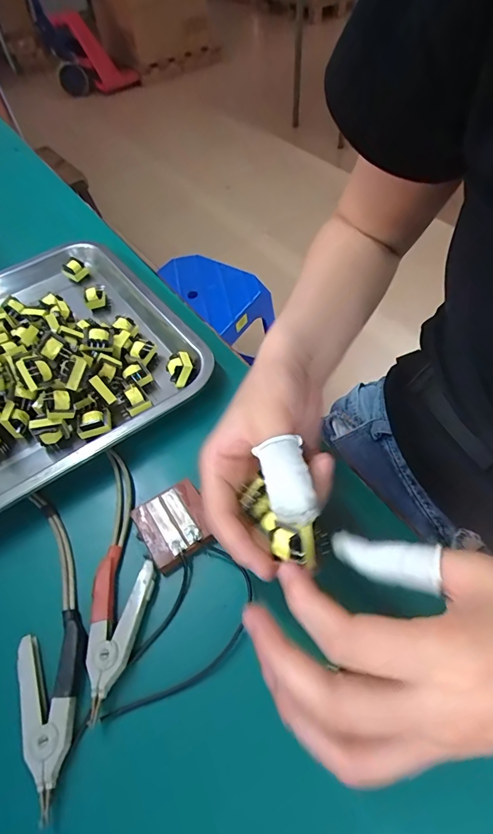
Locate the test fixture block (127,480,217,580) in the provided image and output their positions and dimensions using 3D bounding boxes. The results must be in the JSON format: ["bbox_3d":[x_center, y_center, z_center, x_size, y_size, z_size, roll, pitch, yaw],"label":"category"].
[{"bbox_3d":[-0.050,0.075,0.284,0.047,0.010,0.052,-29,58,-15],"label":"test fixture block"}]

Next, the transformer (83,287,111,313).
[{"bbox_3d":[-0.159,-0.125,0.428,0.022,0.021,0.017,-24,57,-12],"label":"transformer"}]

